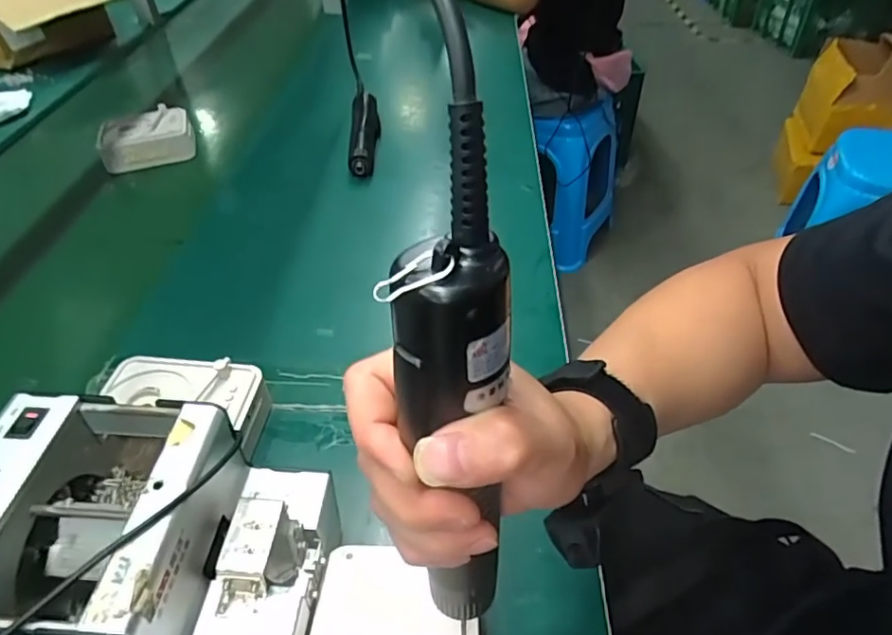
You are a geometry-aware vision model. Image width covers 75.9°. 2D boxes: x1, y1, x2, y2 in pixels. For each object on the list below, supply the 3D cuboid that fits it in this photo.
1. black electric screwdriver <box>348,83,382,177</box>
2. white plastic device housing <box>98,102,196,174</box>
[{"bbox_3d":[-0.121,-0.283,0.867,0.046,0.041,0.224,-4,43,-2],"label":"black electric screwdriver"},{"bbox_3d":[-0.454,-0.271,0.869,0.130,0.048,0.094,-19,45,-16],"label":"white plastic device housing"}]

